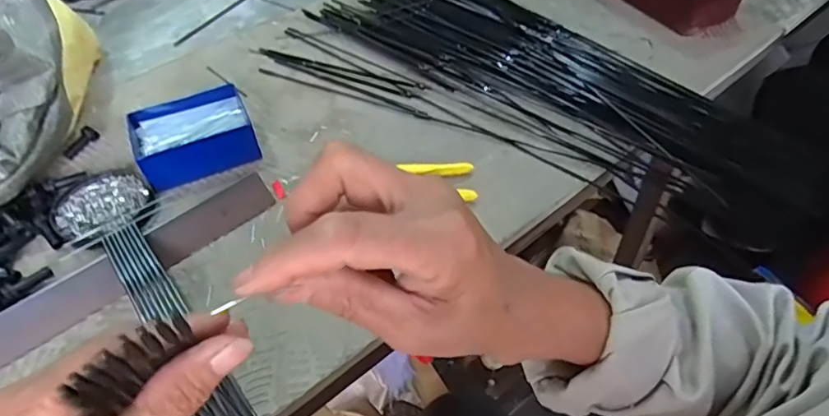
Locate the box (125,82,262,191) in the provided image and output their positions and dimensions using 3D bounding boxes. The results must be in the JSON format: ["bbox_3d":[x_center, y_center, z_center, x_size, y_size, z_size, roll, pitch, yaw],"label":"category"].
[{"bbox_3d":[-0.219,-0.069,0.545,0.109,0.043,0.088,-23,52,-16],"label":"box"}]

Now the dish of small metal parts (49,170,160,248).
[{"bbox_3d":[-0.288,-0.002,0.505,0.081,0.015,0.084,-1,49,2],"label":"dish of small metal parts"}]

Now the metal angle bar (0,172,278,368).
[{"bbox_3d":[-0.241,0.056,0.445,0.277,0.028,0.038,-31,55,-22],"label":"metal angle bar"}]

